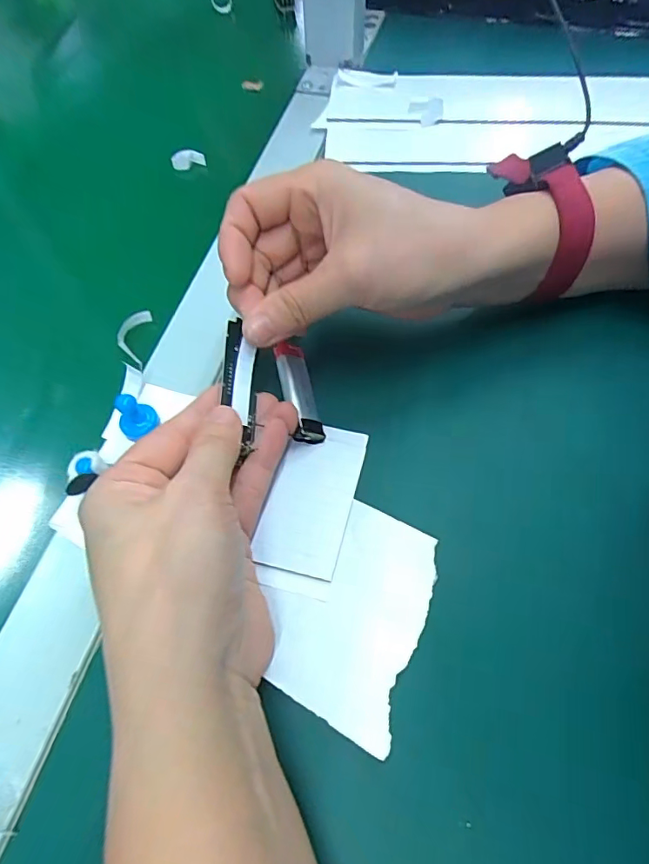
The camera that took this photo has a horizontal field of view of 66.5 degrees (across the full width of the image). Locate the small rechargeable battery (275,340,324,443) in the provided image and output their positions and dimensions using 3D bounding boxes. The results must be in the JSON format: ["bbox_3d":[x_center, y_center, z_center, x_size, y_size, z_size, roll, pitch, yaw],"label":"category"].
[{"bbox_3d":[-0.013,-0.020,0.241,0.014,0.013,0.053,-14,64,-6],"label":"small rechargeable battery"}]

